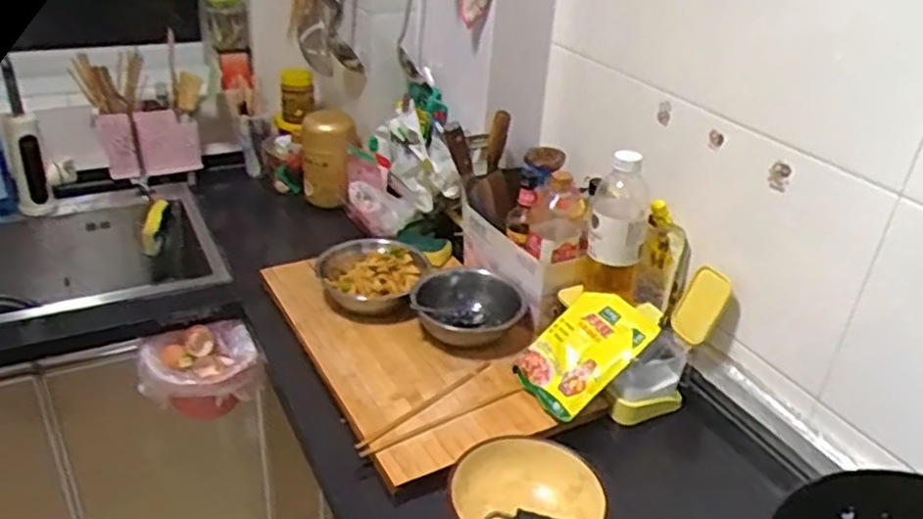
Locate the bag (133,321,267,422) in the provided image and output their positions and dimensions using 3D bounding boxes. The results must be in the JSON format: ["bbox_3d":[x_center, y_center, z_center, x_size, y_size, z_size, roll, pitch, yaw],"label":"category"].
[{"bbox_3d":[-0.433,0.188,1.235,0.181,0.138,0.114,-12,33,-25],"label":"bag"}]

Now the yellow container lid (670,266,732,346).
[{"bbox_3d":[0.340,0.065,1.060,0.015,0.105,0.067,17,19,-37],"label":"yellow container lid"}]

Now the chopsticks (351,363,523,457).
[{"bbox_3d":[-0.037,0.204,1.023,0.242,0.014,0.072,-18,36,-33],"label":"chopsticks"}]

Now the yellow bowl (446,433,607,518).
[{"bbox_3d":[0.070,0.277,0.855,0.159,0.060,0.151,3,30,-2],"label":"yellow bowl"}]

